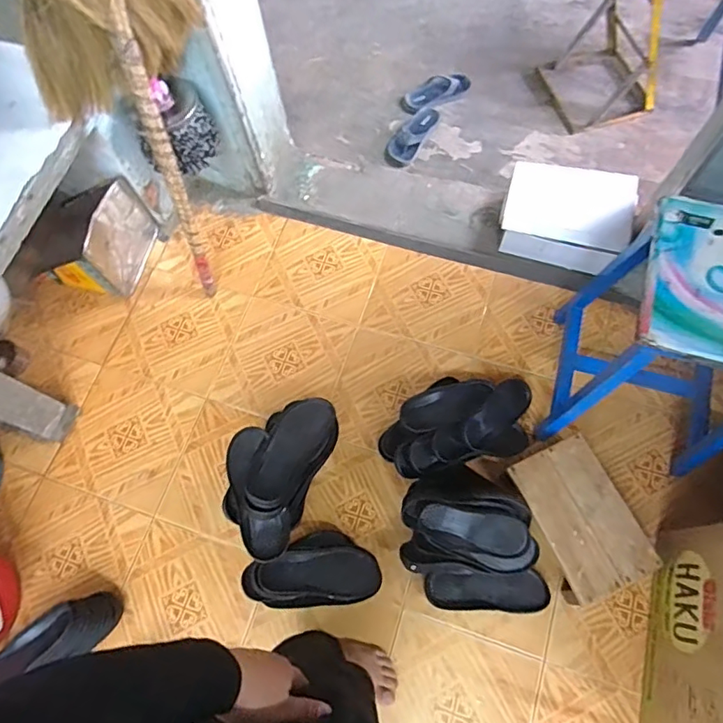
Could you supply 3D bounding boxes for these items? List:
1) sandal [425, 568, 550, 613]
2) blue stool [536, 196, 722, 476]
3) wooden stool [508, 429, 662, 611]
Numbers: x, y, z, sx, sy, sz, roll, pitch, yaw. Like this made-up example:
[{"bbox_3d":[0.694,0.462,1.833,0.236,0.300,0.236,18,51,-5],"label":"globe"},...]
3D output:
[{"bbox_3d":[0.264,0.482,1.100,0.255,0.066,0.085,1,70,4],"label":"sandal"},{"bbox_3d":[0.583,-0.007,0.999,0.322,0.516,0.314,15,72,9],"label":"blue stool"},{"bbox_3d":[0.450,0.331,1.099,0.181,0.112,0.300,-24,70,-6],"label":"wooden stool"}]

